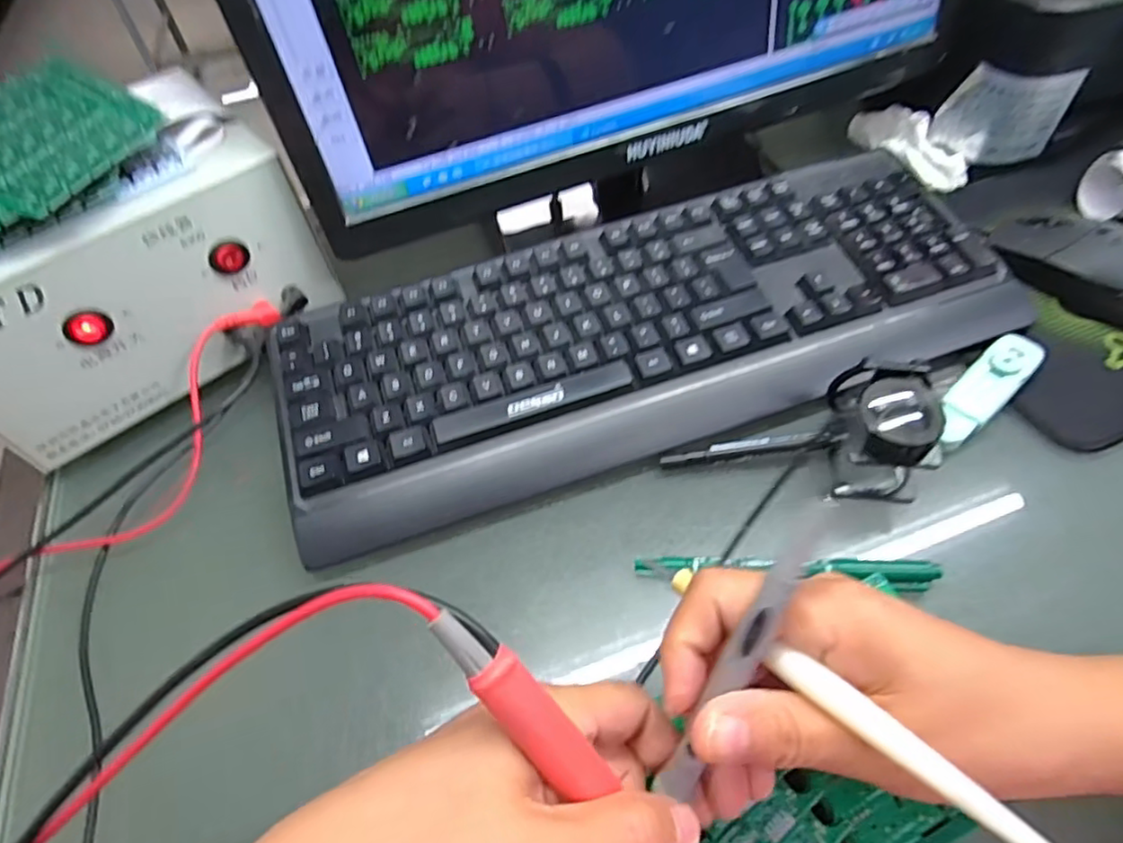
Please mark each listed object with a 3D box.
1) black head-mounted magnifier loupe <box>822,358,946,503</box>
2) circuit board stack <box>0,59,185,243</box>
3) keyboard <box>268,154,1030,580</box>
[{"bbox_3d":[0.161,0.003,0.314,0.043,0.050,0.052,5,55,10],"label":"black head-mounted magnifier loupe"},{"bbox_3d":[-0.280,-0.139,0.331,0.126,0.022,0.142,-39,60,-20],"label":"circuit board stack"},{"bbox_3d":[0.052,-0.054,0.379,0.432,0.041,0.157,-18,55,-7],"label":"keyboard"}]

